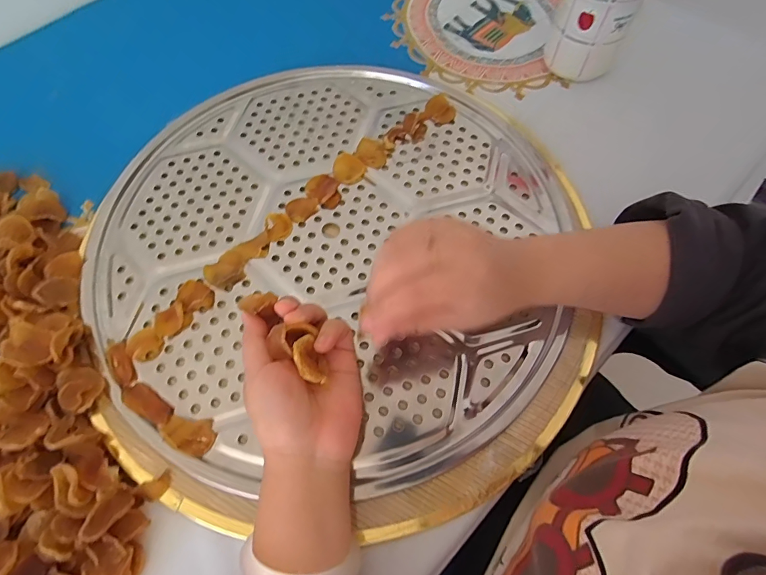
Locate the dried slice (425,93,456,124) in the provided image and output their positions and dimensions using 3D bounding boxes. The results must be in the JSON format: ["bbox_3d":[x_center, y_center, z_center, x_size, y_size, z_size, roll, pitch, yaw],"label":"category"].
[{"bbox_3d":[0.066,-0.206,0.466,0.033,0.009,0.045,9,66,4],"label":"dried slice"}]

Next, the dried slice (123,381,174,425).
[{"bbox_3d":[-0.192,0.092,0.330,0.045,0.010,0.018,31,70,13],"label":"dried slice"}]

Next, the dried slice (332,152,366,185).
[{"bbox_3d":[-0.035,-0.125,0.428,0.031,0.011,0.034,0,66,0],"label":"dried slice"}]

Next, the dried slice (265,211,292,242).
[{"bbox_3d":[-0.102,-0.060,0.394,0.027,0.014,0.021,-30,69,-12],"label":"dried slice"}]

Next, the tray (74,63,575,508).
[{"bbox_3d":[-0.054,-0.055,0.399,0.436,0.013,0.443,11,67,5],"label":"tray"}]

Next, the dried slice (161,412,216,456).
[{"bbox_3d":[-0.153,0.113,0.319,0.040,0.012,0.026,21,68,9],"label":"dried slice"}]

